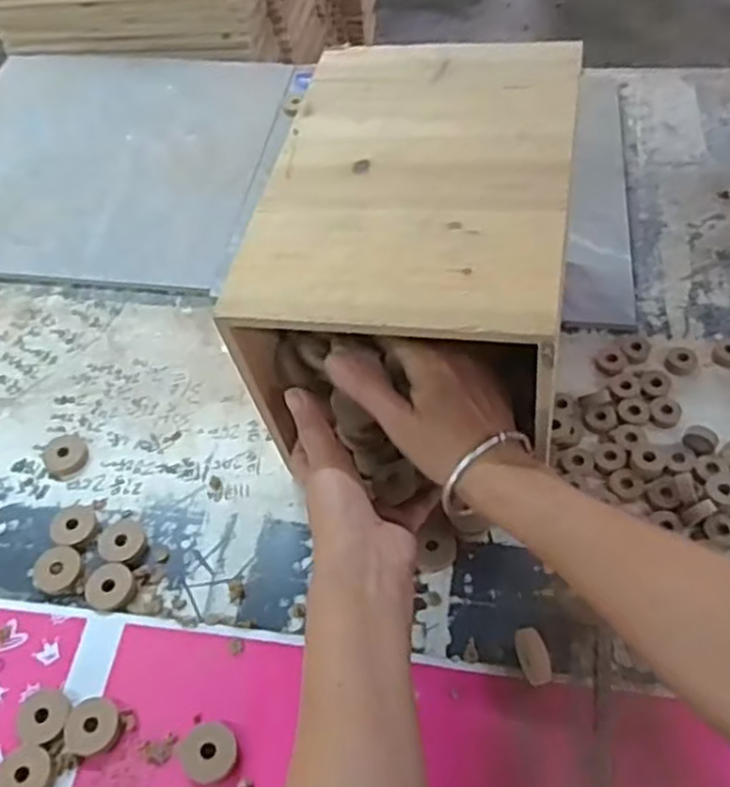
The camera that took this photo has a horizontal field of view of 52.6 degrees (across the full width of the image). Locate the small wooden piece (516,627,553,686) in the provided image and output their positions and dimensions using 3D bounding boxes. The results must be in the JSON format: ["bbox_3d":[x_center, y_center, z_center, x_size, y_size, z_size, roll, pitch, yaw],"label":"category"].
[{"bbox_3d":[0.110,0.173,0.486,0.014,0.032,0.035,-14,53,-5],"label":"small wooden piece"}]

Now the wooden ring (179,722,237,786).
[{"bbox_3d":[-0.101,0.230,0.474,0.036,0.008,0.035,18,57,18],"label":"wooden ring"}]

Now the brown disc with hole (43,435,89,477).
[{"bbox_3d":[-0.254,0.049,0.625,0.035,0.007,0.040,-24,55,-12],"label":"brown disc with hole"}]

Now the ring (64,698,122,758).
[{"bbox_3d":[-0.180,0.219,0.488,0.036,0.004,0.034,-3,53,3],"label":"ring"}]

